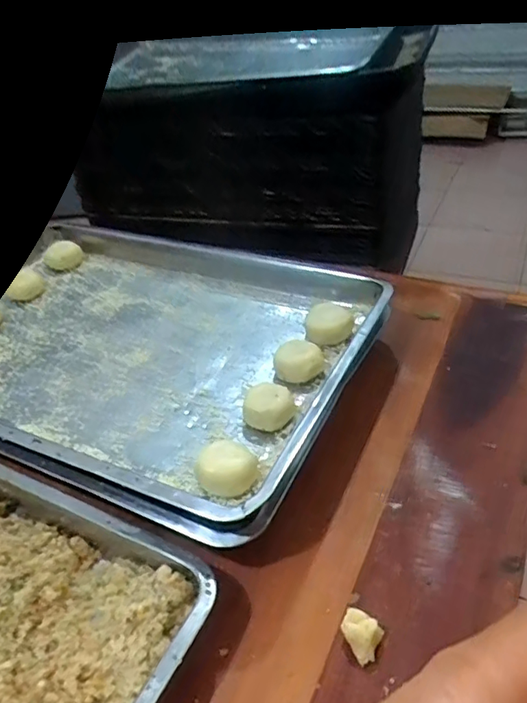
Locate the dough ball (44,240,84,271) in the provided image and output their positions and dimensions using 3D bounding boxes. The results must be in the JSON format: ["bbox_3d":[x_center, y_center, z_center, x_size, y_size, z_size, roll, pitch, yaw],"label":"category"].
[{"bbox_3d":[-0.310,-0.149,0.842,0.059,0.041,0.047,-21,39,-17],"label":"dough ball"}]

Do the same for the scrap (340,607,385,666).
[{"bbox_3d":[0.073,0.210,0.404,0.025,0.019,0.030,-33,44,-30],"label":"scrap"}]

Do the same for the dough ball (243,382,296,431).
[{"bbox_3d":[0.007,0.057,0.545,0.044,0.032,0.040,19,44,30],"label":"dough ball"}]

